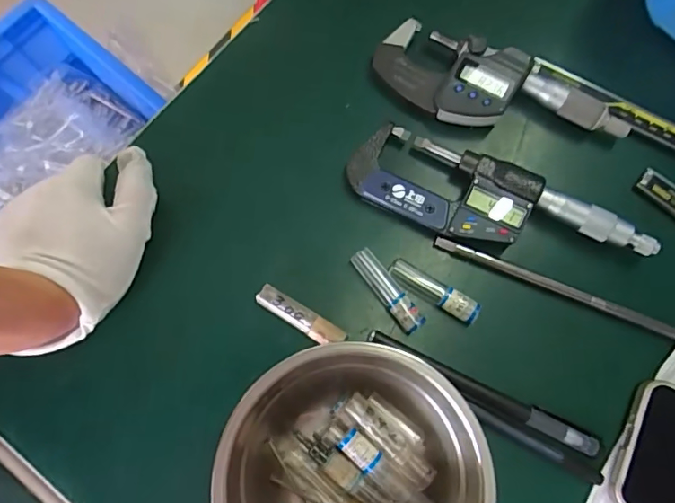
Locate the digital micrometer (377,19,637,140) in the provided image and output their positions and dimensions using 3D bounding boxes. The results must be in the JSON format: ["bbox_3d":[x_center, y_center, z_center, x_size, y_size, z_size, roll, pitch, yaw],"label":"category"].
[{"bbox_3d":[0.100,-0.098,0.320,0.158,0.026,0.049,28,78,7],"label":"digital micrometer"}]

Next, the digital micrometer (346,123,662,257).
[{"bbox_3d":[0.094,-0.027,0.308,0.179,0.019,0.052,23,78,6],"label":"digital micrometer"}]

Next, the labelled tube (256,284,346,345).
[{"bbox_3d":[-0.022,0.039,0.300,0.055,0.013,0.013,31,79,7],"label":"labelled tube"}]

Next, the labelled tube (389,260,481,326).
[{"bbox_3d":[0.057,0.024,0.302,0.057,0.011,0.014,31,79,7],"label":"labelled tube"}]

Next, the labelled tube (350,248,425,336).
[{"bbox_3d":[0.030,0.023,0.302,0.013,0.016,0.056,-34,79,-7],"label":"labelled tube"}]

